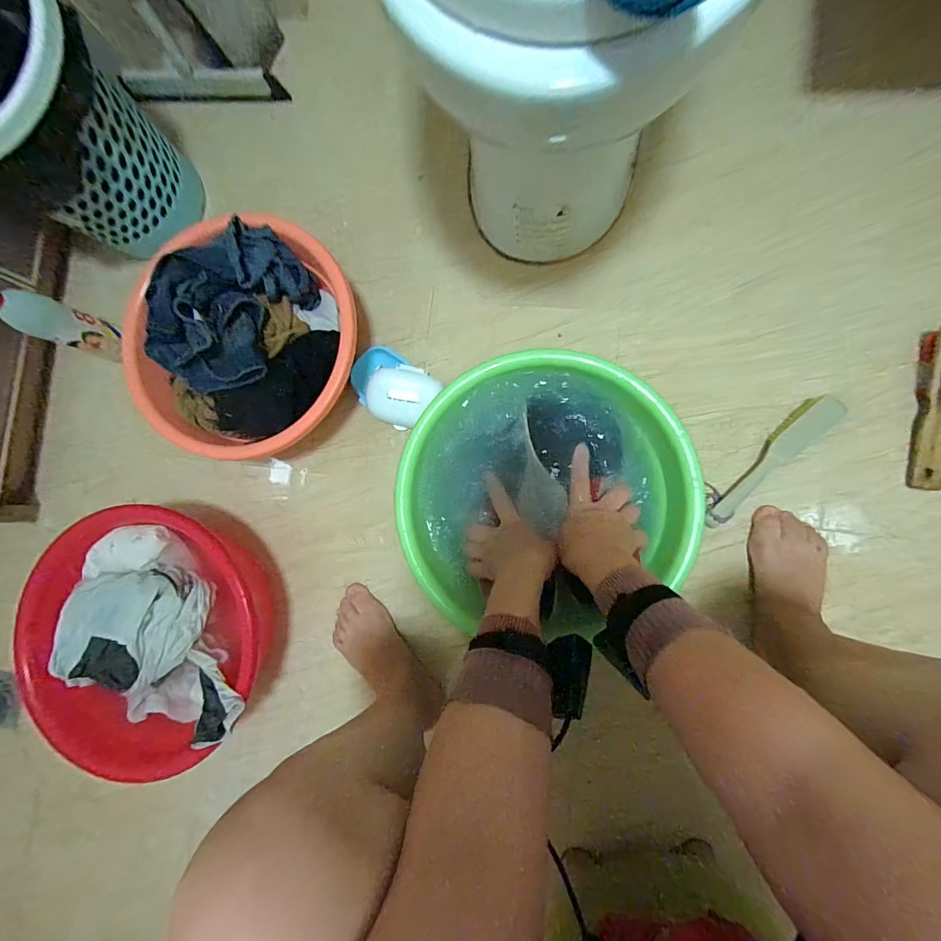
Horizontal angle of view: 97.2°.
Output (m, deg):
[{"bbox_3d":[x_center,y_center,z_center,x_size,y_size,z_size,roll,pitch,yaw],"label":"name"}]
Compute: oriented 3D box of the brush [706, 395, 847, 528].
[{"bbox_3d":[0.415,-0.007,0.578,0.039,0.033,0.218,39,105,7],"label":"brush"}]

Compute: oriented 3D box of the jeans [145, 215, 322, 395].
[{"bbox_3d":[-0.341,-0.232,0.594,0.172,0.107,0.233,32,91,7],"label":"jeans"}]

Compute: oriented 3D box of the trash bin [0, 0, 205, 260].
[{"bbox_3d":[-0.588,-0.480,0.604,0.252,0.256,0.260,32,91,7],"label":"trash bin"}]

